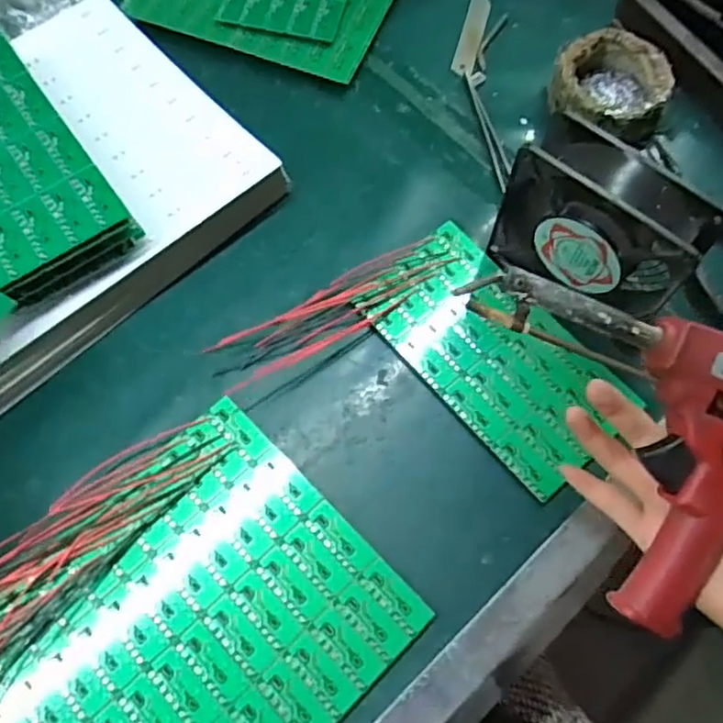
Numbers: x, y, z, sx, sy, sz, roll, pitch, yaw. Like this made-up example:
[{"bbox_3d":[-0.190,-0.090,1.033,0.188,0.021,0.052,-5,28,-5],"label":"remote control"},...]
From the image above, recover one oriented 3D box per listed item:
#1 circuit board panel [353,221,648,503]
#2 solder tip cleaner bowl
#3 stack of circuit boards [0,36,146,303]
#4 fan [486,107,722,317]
[{"bbox_3d":[0.090,-0.009,0.458,0.101,0.005,0.183,-39,73,-13],"label":"circuit board panel"},{"bbox_3d":[0.196,-0.216,0.526,0.087,0.042,0.086,0,70,-1],"label":"solder tip cleaner bowl"},{"bbox_3d":[-0.243,-0.129,0.448,0.101,0.033,0.195,-35,74,-13],"label":"stack of circuit boards"},{"bbox_3d":[0.152,-0.084,0.428,0.057,0.118,0.114,-42,76,-15],"label":"fan"}]

